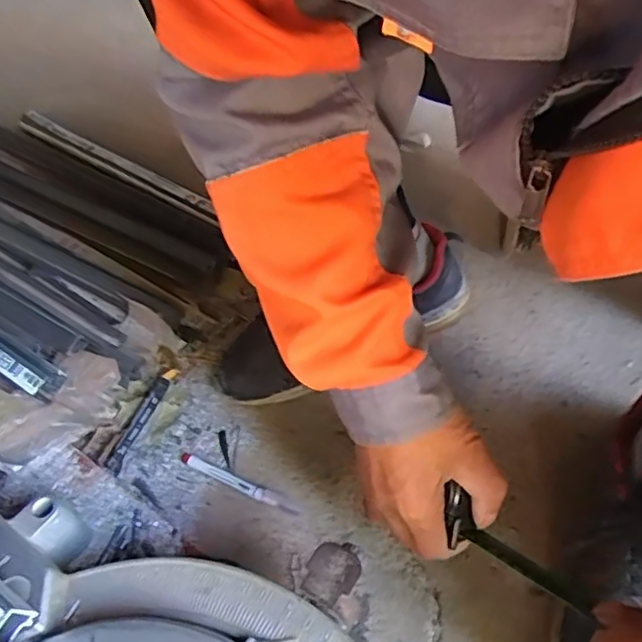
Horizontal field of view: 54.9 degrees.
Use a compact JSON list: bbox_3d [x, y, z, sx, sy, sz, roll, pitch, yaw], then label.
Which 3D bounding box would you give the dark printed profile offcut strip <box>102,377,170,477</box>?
[{"bbox_3d":[-0.182,0.102,0.615,0.016,0.015,0.113,8,46,16],"label":"dark printed profile offcut strip"}]

